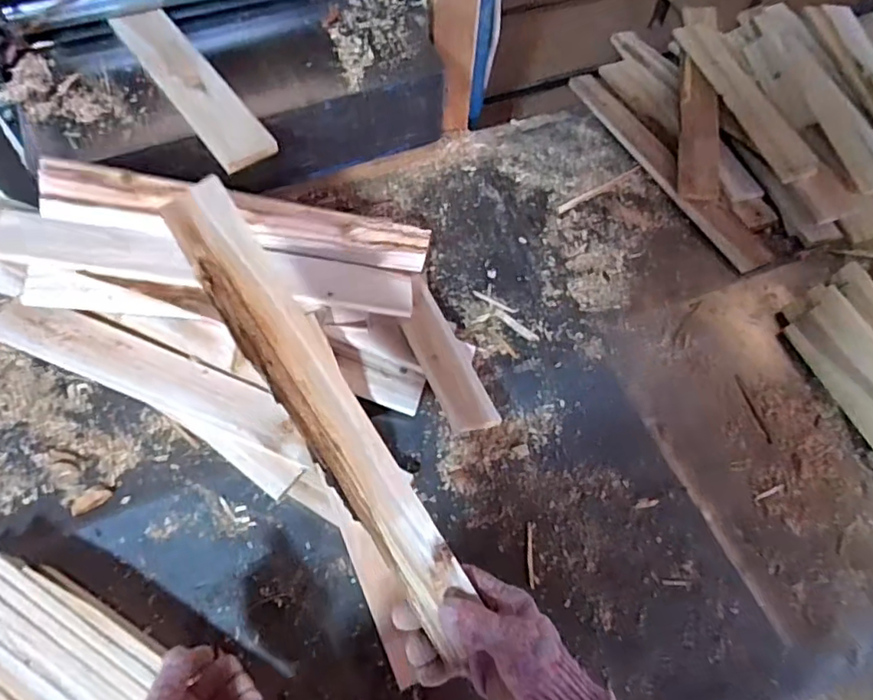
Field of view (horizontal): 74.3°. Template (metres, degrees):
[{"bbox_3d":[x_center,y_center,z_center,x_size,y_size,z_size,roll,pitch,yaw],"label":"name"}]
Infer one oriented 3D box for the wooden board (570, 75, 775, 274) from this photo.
[{"bbox_3d":[0.420,-0.353,1.070,0.071,0.025,0.520,-24,64,-16],"label":"wooden board"}]

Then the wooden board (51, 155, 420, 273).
[{"bbox_3d":[-0.232,-0.170,0.768,0.488,0.067,0.022,4,15,-27],"label":"wooden board"}]

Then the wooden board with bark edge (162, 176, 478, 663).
[{"bbox_3d":[-0.120,0.024,0.521,0.063,0.019,0.453,-30,74,-19],"label":"wooden board with bark edge"}]

